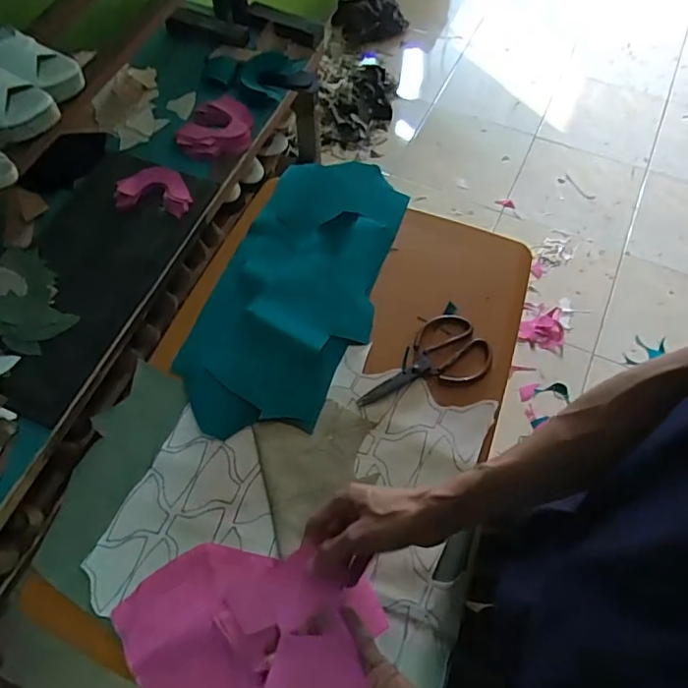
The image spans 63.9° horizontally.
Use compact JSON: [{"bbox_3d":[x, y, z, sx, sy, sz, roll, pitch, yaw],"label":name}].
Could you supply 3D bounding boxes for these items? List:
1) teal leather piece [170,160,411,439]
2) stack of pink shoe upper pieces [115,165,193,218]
[{"bbox_3d":[-0.065,-0.097,0.840,0.223,0.030,0.491,17,64,9],"label":"teal leather piece"},{"bbox_3d":[-0.355,-0.288,1.050,0.138,0.058,0.106,17,64,9],"label":"stack of pink shoe upper pieces"}]

